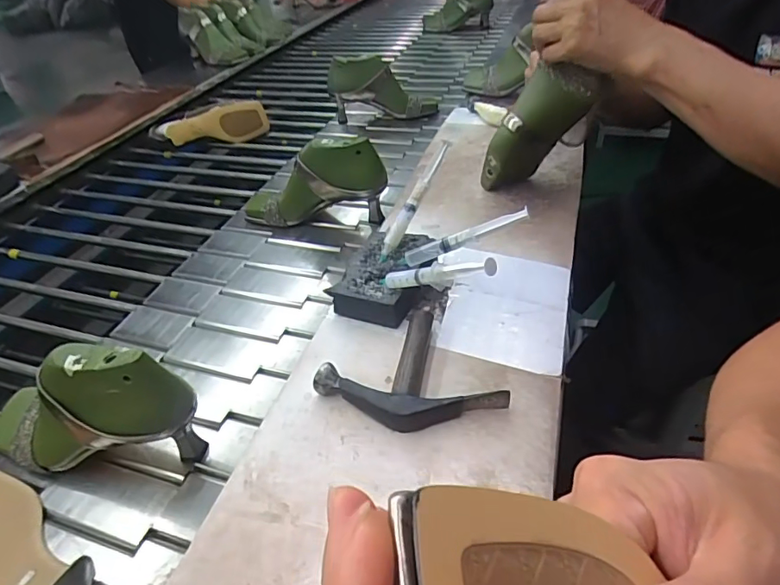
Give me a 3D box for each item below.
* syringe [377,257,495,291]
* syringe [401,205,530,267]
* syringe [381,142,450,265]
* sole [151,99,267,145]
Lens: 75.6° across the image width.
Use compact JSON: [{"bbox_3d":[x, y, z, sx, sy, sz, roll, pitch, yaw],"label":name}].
[{"bbox_3d":[0.037,-0.014,0.478,0.013,0.023,0.161,-39,20,-34],"label":"syringe"},{"bbox_3d":[0.075,-0.058,0.526,0.141,0.018,0.012,-21,34,23],"label":"syringe"},{"bbox_3d":[0.028,-0.105,0.576,0.013,0.016,0.150,29,90,35],"label":"syringe"},{"bbox_3d":[-0.386,-0.363,1.076,0.237,0.079,0.036,-8,45,-5],"label":"sole"}]

